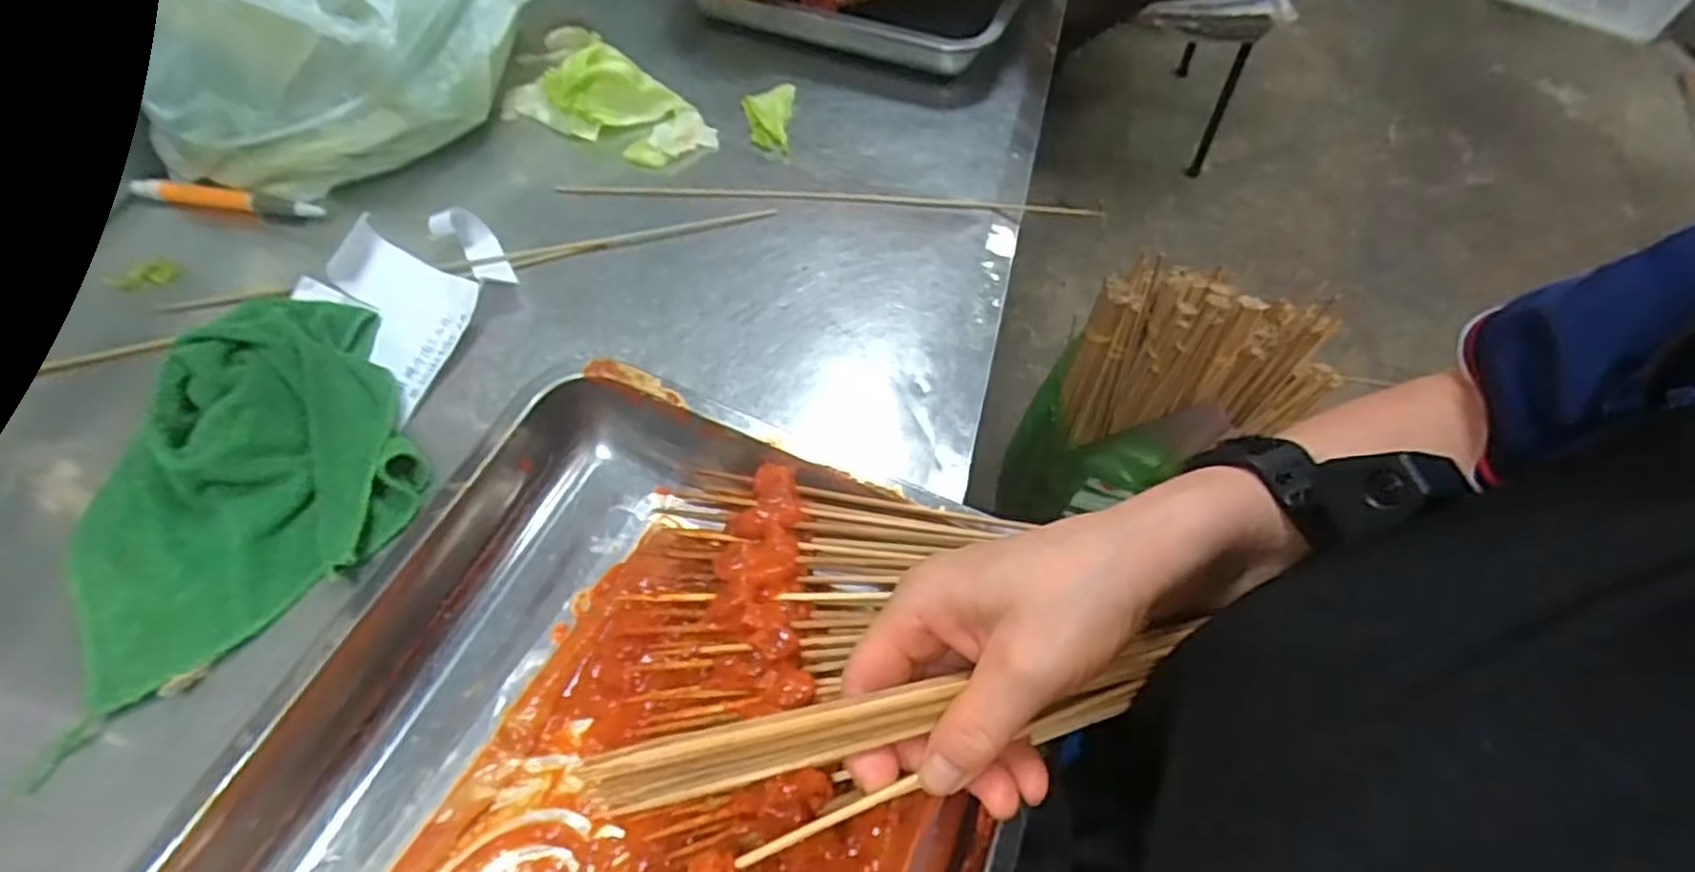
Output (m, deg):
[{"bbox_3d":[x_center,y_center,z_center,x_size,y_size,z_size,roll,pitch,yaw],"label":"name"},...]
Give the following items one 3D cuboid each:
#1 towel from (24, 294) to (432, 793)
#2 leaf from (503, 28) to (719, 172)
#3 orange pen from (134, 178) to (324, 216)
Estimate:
[{"bbox_3d":[-0.324,0.010,0.392,0.162,0.054,0.203,-25,60,-16],"label":"towel"},{"bbox_3d":[-0.187,-0.262,0.574,0.167,0.059,0.063,17,58,11],"label":"leaf"},{"bbox_3d":[-0.425,-0.164,0.523,0.132,0.017,0.015,7,56,4],"label":"orange pen"}]

